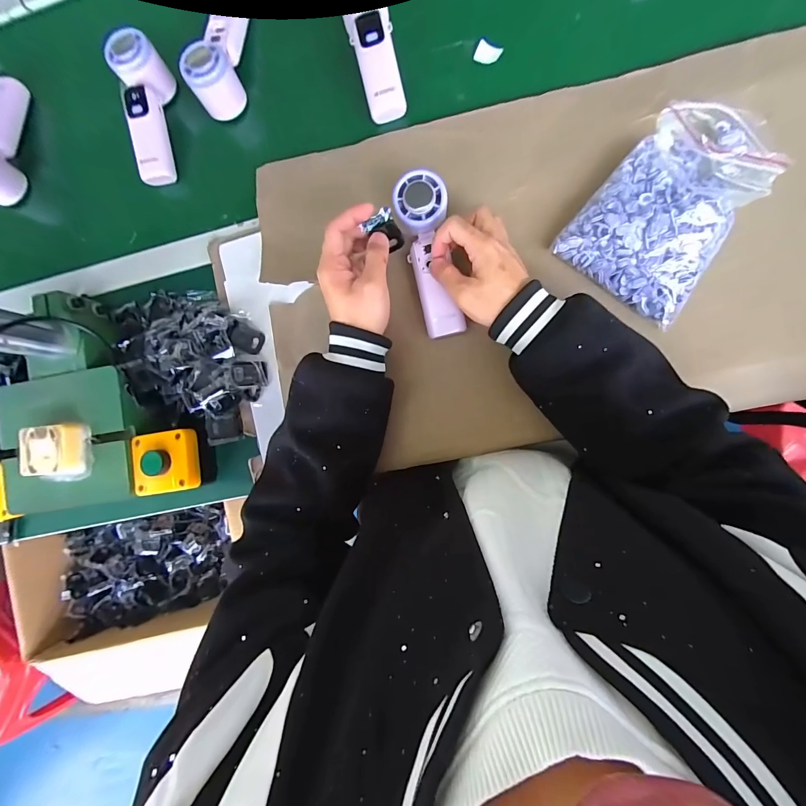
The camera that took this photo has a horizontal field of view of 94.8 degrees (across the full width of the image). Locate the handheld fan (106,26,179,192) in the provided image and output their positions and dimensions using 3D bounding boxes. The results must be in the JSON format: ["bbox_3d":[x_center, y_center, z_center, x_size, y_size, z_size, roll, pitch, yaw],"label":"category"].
[{"bbox_3d":[-0.316,-0.362,0.460,0.062,0.049,0.166,-13,86,7],"label":"handheld fan"}]

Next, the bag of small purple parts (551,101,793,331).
[{"bbox_3d":[0.273,-0.202,0.375,0.141,0.049,0.202,38,93,7],"label":"bag of small purple parts"}]

